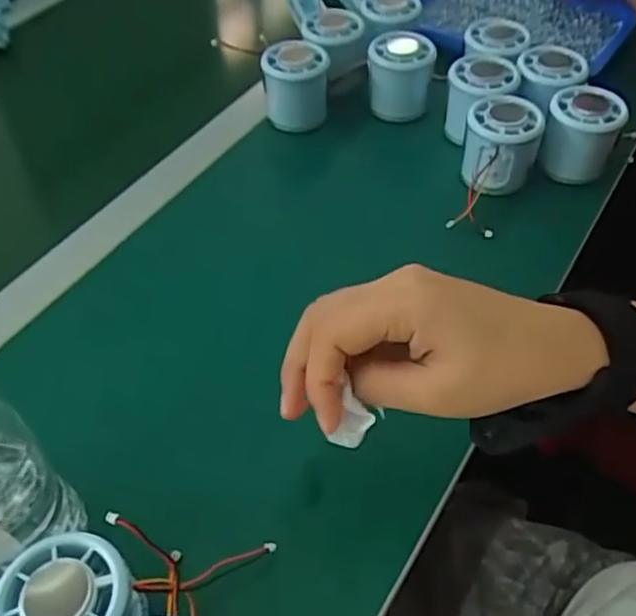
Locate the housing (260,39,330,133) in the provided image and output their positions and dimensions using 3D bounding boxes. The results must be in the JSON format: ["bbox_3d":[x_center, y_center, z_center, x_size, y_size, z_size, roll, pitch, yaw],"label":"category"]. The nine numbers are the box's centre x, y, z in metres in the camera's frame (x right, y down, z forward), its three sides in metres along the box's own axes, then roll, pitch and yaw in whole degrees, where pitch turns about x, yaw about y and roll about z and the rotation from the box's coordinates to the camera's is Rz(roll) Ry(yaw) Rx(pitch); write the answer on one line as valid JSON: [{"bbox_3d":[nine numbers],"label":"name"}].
[{"bbox_3d":[-0.020,-0.200,0.602,0.056,0.058,0.059,-3,49,1],"label":"housing"}]

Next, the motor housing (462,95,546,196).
[{"bbox_3d":[0.144,-0.128,0.532,0.057,0.053,0.062,7,50,9],"label":"motor housing"}]

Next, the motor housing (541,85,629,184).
[{"bbox_3d":[0.211,-0.140,0.539,0.053,0.056,0.056,13,51,14],"label":"motor housing"}]

